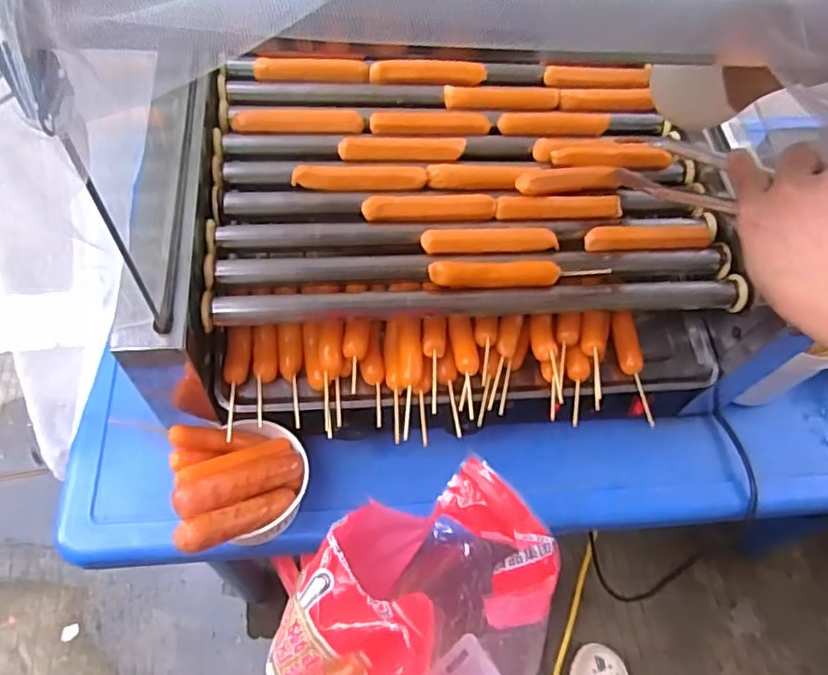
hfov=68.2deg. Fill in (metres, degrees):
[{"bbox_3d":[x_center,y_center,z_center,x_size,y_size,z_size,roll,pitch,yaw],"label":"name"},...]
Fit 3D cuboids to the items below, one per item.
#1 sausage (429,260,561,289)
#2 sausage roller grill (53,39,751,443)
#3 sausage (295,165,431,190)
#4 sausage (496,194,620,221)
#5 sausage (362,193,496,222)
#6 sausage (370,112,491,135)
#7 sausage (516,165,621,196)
[{"bbox_3d":[0.068,-0.053,0.516,0.109,0.027,0.015,-2,62,-8],"label":"sausage"},{"bbox_3d":[0.036,-0.091,0.608,0.519,0.189,0.352,-1,61,-8],"label":"sausage roller grill"},{"bbox_3d":[-0.049,-0.148,0.559,0.119,0.018,0.021,0,61,-7],"label":"sausage"},{"bbox_3d":[0.133,-0.118,0.558,0.116,0.019,0.020,-2,62,-8],"label":"sausage"},{"bbox_3d":[0.014,-0.118,0.548,0.117,0.024,0.020,-1,61,-8],"label":"sausage"},{"bbox_3d":[0.017,-0.212,0.606,0.116,0.018,0.019,-1,61,-8],"label":"sausage"},{"bbox_3d":[0.144,-0.147,0.565,0.100,0.019,0.021,-8,64,-17],"label":"sausage"}]

